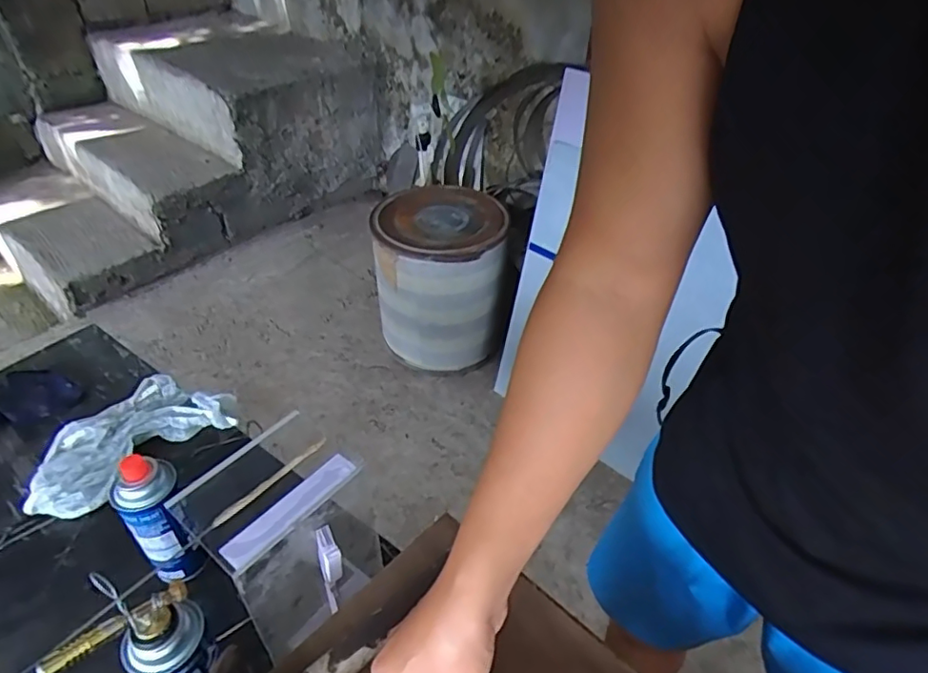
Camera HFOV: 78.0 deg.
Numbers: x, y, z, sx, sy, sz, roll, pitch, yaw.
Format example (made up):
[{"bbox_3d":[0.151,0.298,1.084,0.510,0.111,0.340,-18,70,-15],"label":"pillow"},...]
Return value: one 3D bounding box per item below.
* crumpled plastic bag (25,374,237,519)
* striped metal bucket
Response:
[{"bbox_3d":[-0.495,0.150,0.850,0.125,0.052,0.288,29,45,29],"label":"crumpled plastic bag"},{"bbox_3d":[-0.076,-0.180,1.818,0.393,0.442,0.419,2,39,-2],"label":"striped metal bucket"}]

